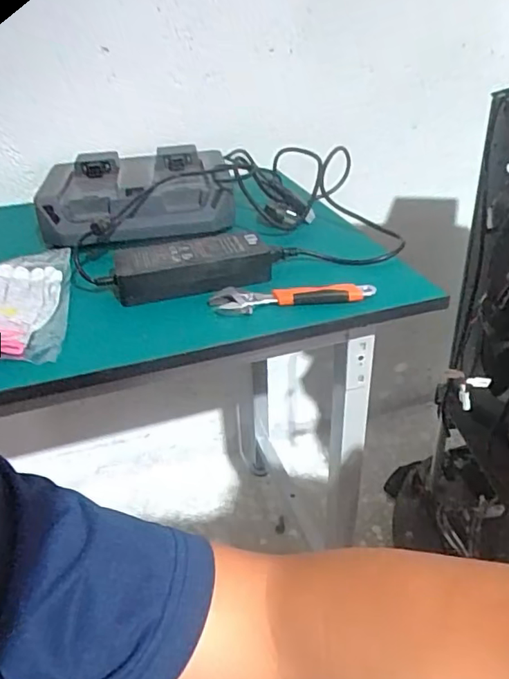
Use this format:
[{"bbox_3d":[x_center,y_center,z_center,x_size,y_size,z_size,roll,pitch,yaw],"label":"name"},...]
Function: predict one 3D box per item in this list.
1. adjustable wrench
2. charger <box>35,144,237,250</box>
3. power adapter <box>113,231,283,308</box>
[{"bbox_3d":[0.041,-0.049,0.620,0.186,0.017,0.047,-3,32,2],"label":"adjustable wrench"},{"bbox_3d":[-0.175,-0.224,0.828,0.284,0.069,0.250,-11,32,-11],"label":"charger"},{"bbox_3d":[-0.066,-0.093,0.668,0.203,0.041,0.092,-8,32,-6],"label":"power adapter"}]

